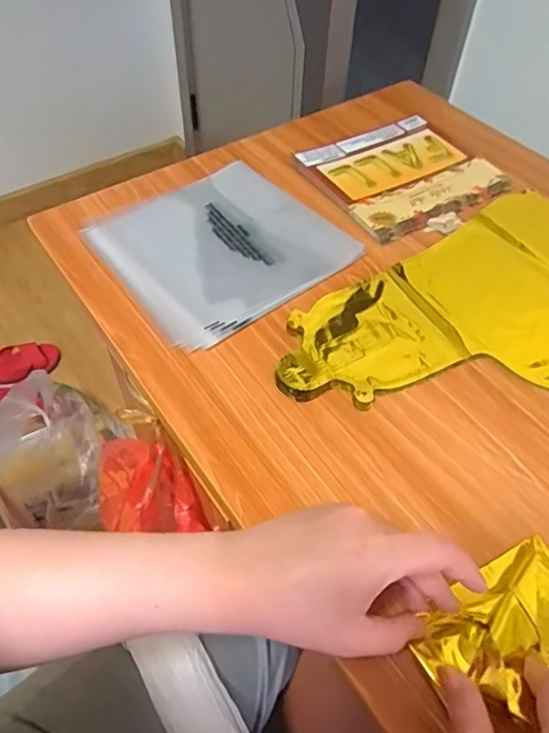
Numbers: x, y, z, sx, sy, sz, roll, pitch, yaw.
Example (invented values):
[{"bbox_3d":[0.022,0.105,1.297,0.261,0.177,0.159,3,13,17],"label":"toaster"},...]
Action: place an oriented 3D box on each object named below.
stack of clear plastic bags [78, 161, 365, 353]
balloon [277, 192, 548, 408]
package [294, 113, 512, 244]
[{"bbox_3d":[-0.055,-0.123,0.546,0.207,0.010,0.194,-33,60,-23],"label":"stack of clear plastic bags"},{"bbox_3d":[0.197,-0.055,0.501,0.403,0.013,0.192,-28,58,-20],"label":"balloon"},{"bbox_3d":[0.145,-0.217,0.622,0.179,0.008,0.174,-27,58,-20],"label":"package"}]

